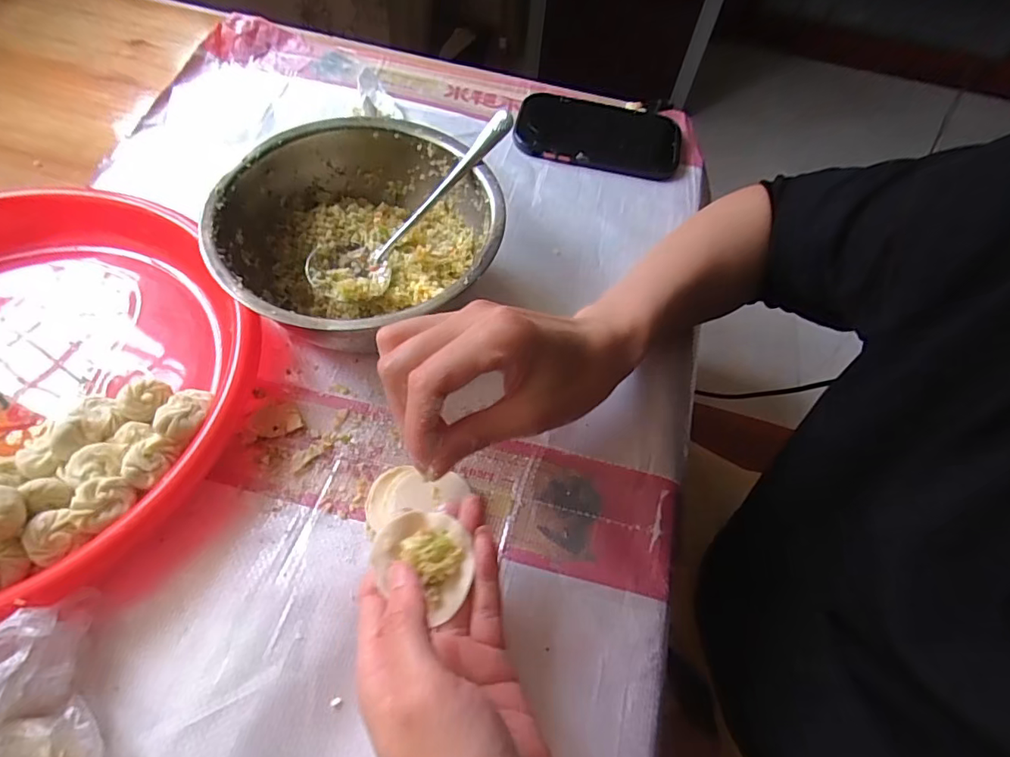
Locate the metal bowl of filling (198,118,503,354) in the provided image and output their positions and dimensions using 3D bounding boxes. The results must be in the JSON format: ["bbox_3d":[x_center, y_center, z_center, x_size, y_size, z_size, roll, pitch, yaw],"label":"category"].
[{"bbox_3d":[-0.098,-0.090,0.364,0.175,0.074,0.176,2,59,-3],"label":"metal bowl of filling"}]

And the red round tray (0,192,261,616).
[{"bbox_3d":[-0.306,0.001,0.306,0.276,0.050,0.285,2,59,-3],"label":"red round tray"}]

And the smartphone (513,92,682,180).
[{"bbox_3d":[0.089,-0.231,0.493,0.152,0.017,0.084,9,59,1],"label":"smartphone"}]

